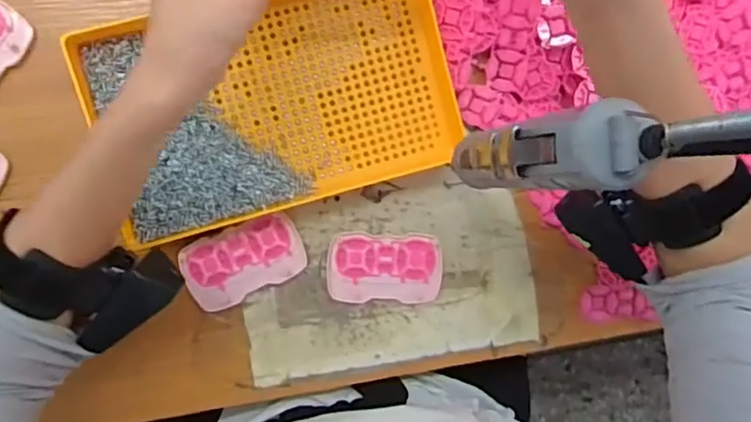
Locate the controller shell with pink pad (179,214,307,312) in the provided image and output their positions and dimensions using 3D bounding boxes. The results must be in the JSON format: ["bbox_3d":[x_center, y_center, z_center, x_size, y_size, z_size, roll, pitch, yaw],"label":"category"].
[{"bbox_3d":[-0.098,0.038,0.449,0.086,0.007,0.053,-22,99,-5],"label":"controller shell with pink pad"}]

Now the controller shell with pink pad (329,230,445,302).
[{"bbox_3d":[0.008,0.044,0.462,0.087,0.006,0.052,2,96,-8],"label":"controller shell with pink pad"}]

